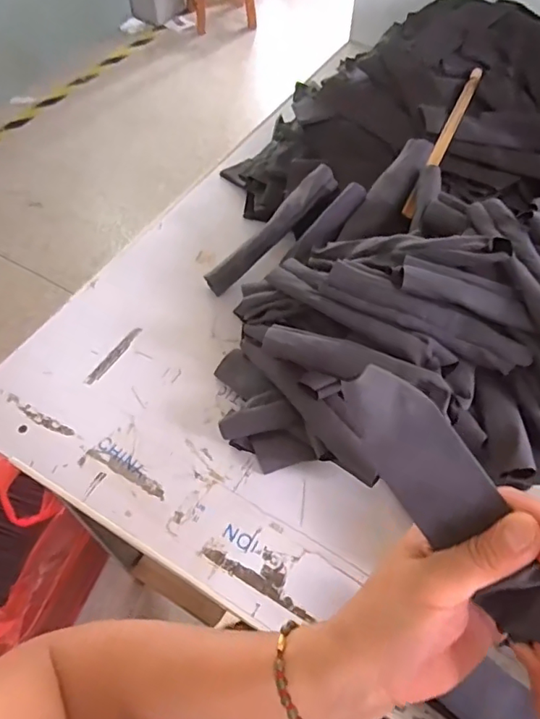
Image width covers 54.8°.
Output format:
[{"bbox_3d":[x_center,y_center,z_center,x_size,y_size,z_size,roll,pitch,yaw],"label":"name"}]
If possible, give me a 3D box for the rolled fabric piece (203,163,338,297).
[{"bbox_3d":[0.002,-0.144,0.586,0.185,0.028,0.031,-45,66,-3],"label":"rolled fabric piece"}]

